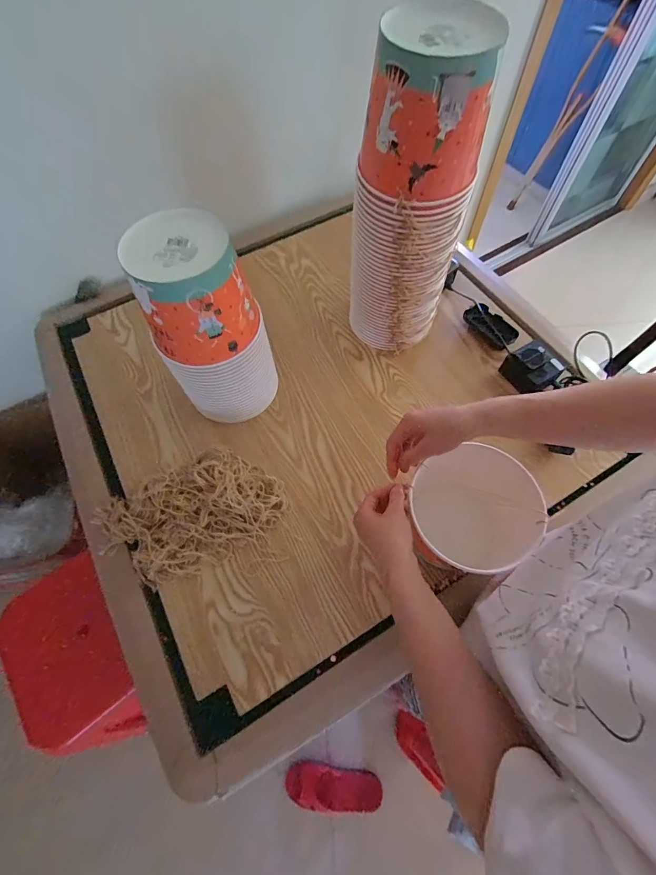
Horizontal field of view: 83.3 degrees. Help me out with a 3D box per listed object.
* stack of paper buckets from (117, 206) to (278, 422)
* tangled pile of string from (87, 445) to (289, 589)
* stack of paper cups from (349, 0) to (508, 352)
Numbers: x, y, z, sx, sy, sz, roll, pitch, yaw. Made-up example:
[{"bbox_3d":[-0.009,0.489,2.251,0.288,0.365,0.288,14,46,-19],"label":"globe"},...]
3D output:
[{"bbox_3d":[-0.176,-0.153,0.560,0.149,0.291,0.147,-30,68,-13],"label":"stack of paper buckets"},{"bbox_3d":[-0.213,0.114,0.572,0.273,0.043,0.166,-28,67,-12],"label":"tangled pile of string"},{"bbox_3d":[0.118,-0.317,0.556,0.150,0.420,0.127,6,64,5],"label":"stack of paper cups"}]

